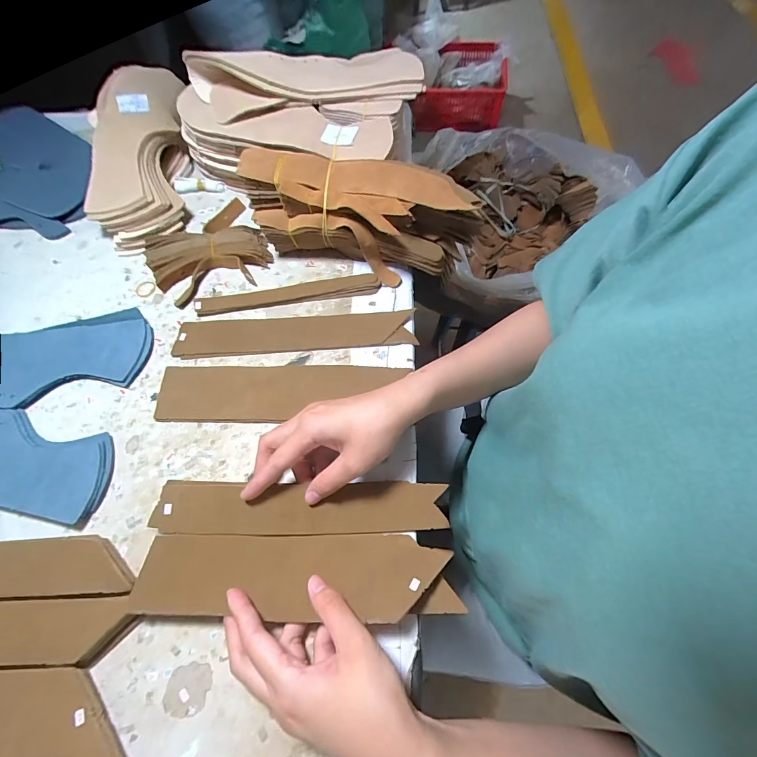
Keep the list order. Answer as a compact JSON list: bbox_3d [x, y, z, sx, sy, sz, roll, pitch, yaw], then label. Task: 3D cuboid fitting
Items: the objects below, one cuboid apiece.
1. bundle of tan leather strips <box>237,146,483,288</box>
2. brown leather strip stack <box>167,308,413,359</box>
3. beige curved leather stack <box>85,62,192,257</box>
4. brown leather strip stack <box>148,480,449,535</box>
[{"bbox_3d":[-0.024,-0.169,0.388,0.237,0.081,0.088,14,67,9],"label":"bundle of tan leather strips"},{"bbox_3d":[-0.086,-0.048,0.377,0.238,0.004,0.043,-4,62,1],"label":"brown leather strip stack"},{"bbox_3d":[-0.293,-0.292,0.462,0.101,0.069,0.278,-8,62,-1],"label":"beige curved leather stack"},{"bbox_3d":[-0.067,0.104,0.304,0.237,0.018,0.041,-1,62,1],"label":"brown leather strip stack"}]

